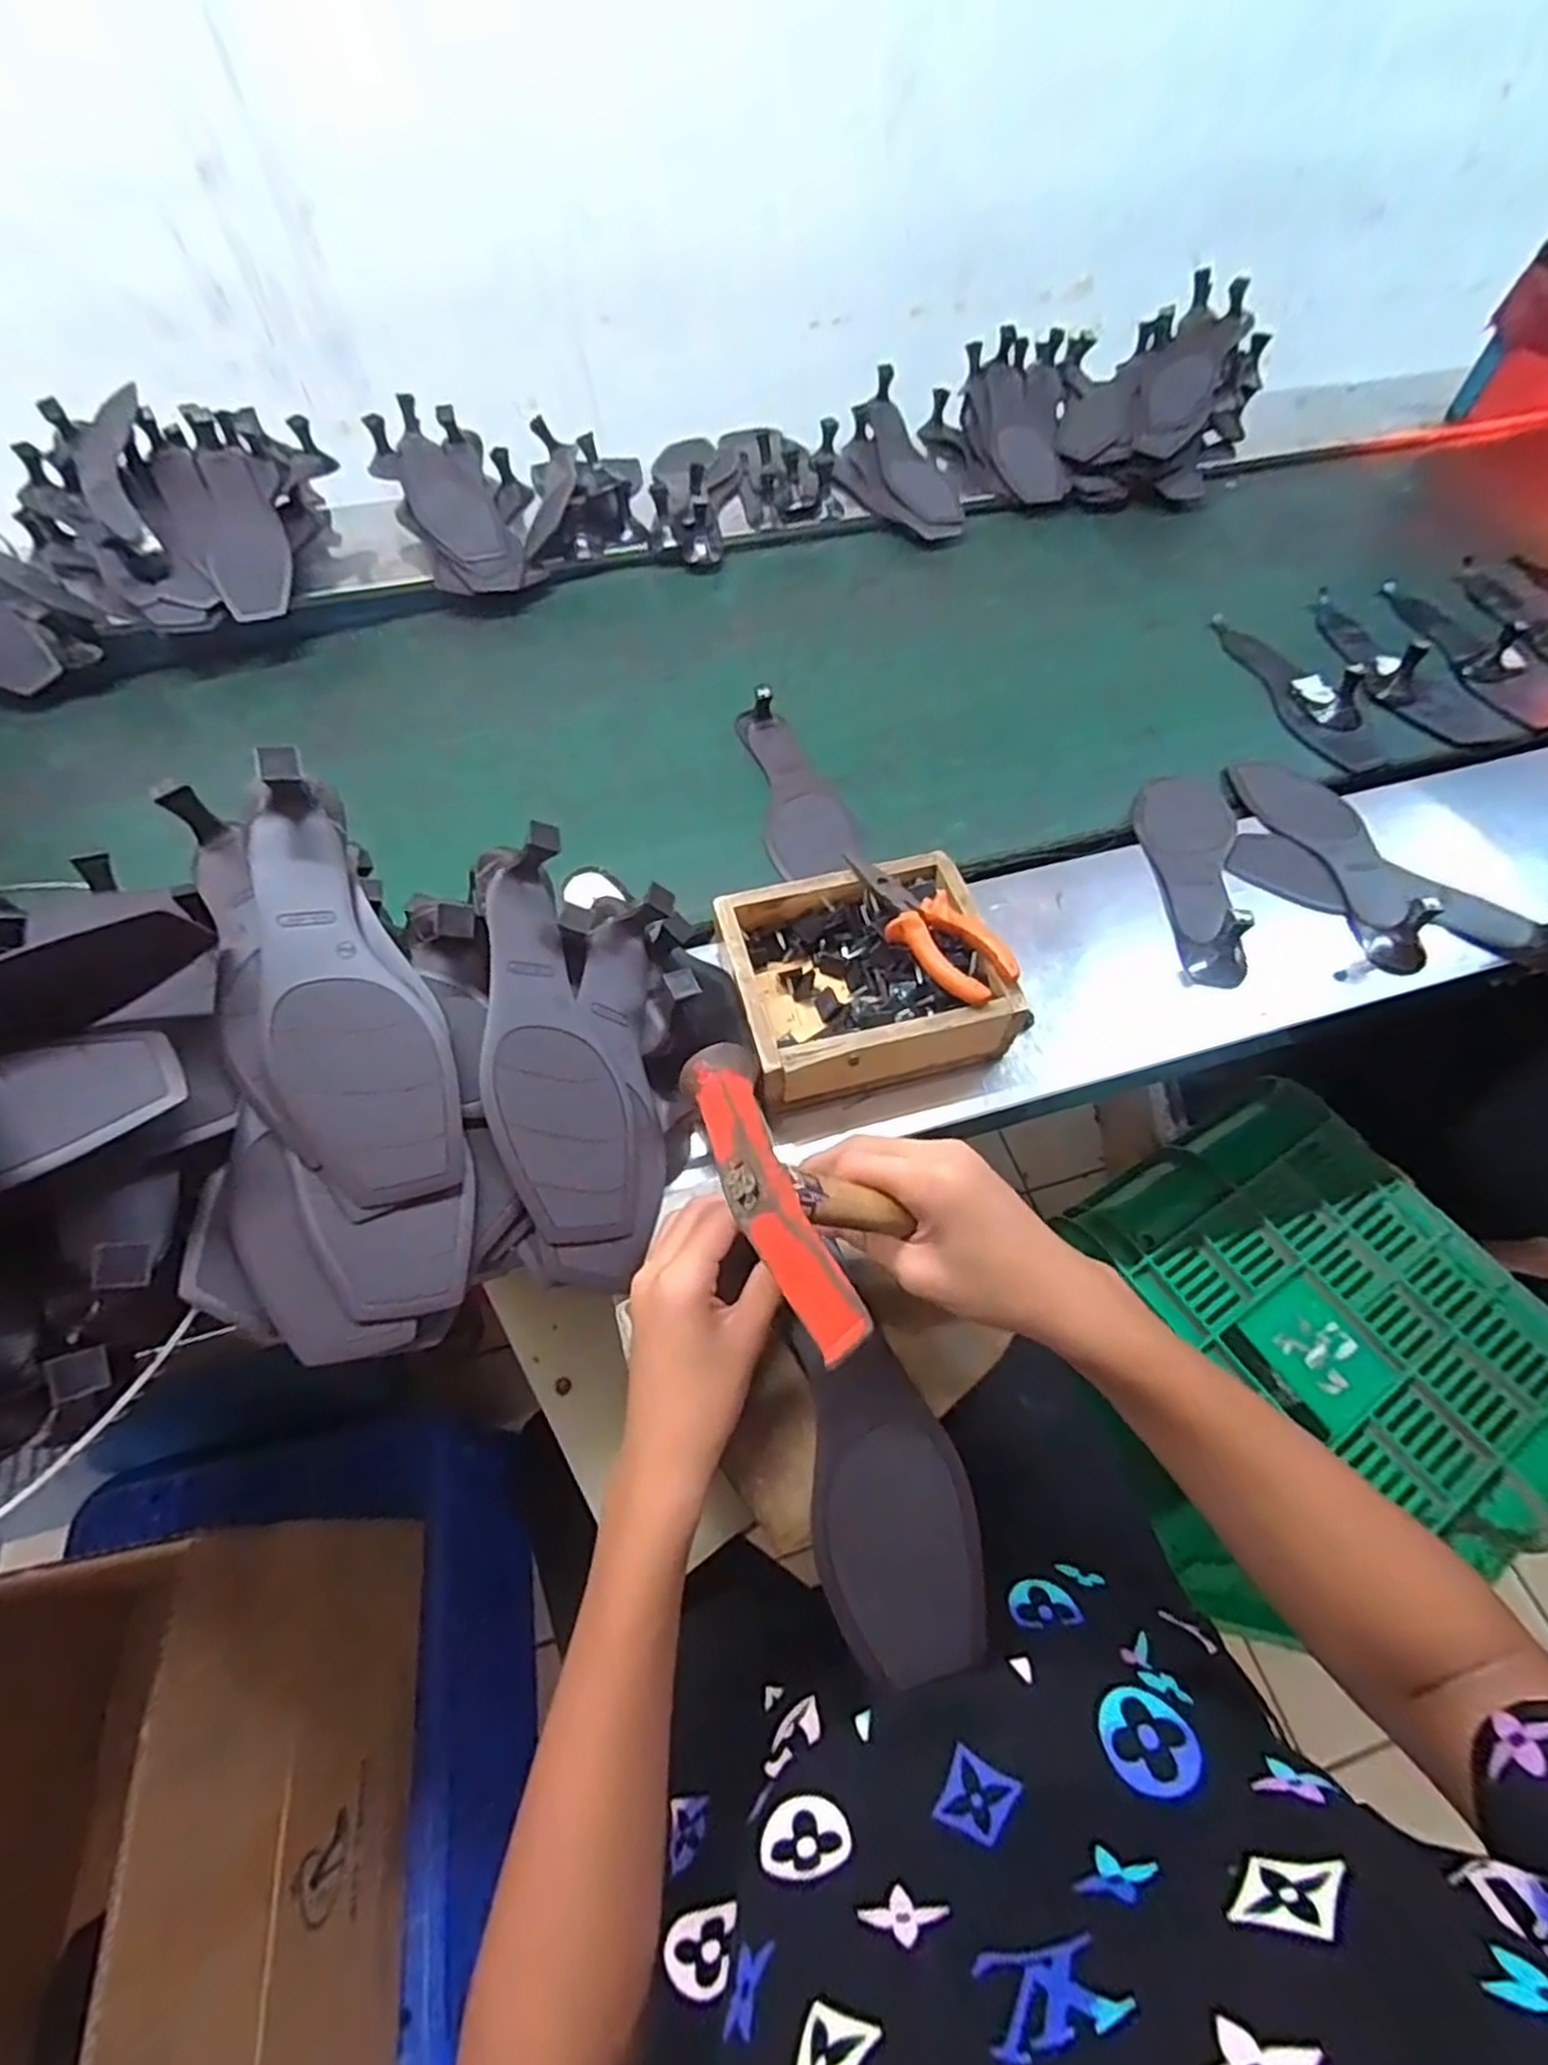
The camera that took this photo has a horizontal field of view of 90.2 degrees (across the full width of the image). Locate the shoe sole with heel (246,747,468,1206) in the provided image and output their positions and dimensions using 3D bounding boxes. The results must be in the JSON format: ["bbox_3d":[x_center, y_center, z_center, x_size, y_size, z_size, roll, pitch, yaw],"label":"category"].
[{"bbox_3d":[-0.232,-0.025,0.404,0.082,0.046,0.241,-21,83,-12],"label":"shoe sole with heel"}]

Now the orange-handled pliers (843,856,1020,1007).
[{"bbox_3d":[0.105,-0.077,0.531,0.056,0.017,0.142,-36,64,-16],"label":"orange-handled pliers"}]

